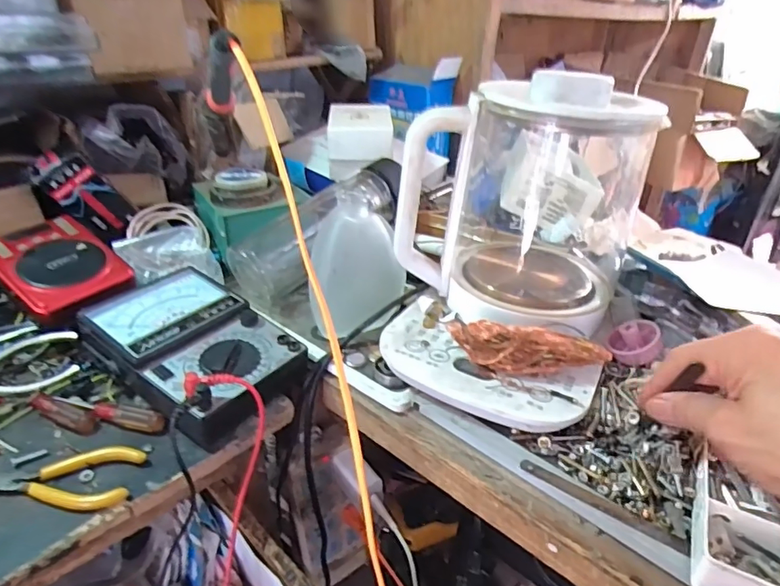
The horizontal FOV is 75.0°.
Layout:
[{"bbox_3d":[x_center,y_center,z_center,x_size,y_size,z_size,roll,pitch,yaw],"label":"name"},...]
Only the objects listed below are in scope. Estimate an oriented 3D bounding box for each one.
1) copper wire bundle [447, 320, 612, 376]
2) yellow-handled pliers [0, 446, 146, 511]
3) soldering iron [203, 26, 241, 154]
[{"bbox_3d":[0.102,0.043,0.381,0.112,0.034,0.024,2,31,-1],"label":"copper wire bundle"},{"bbox_3d":[-0.226,0.129,0.351,0.103,0.018,0.040,-4,31,-10],"label":"yellow-handled pliers"},{"bbox_3d":[-0.165,-0.183,0.495,0.026,0.024,0.269,-10,0,-20],"label":"soldering iron"}]

